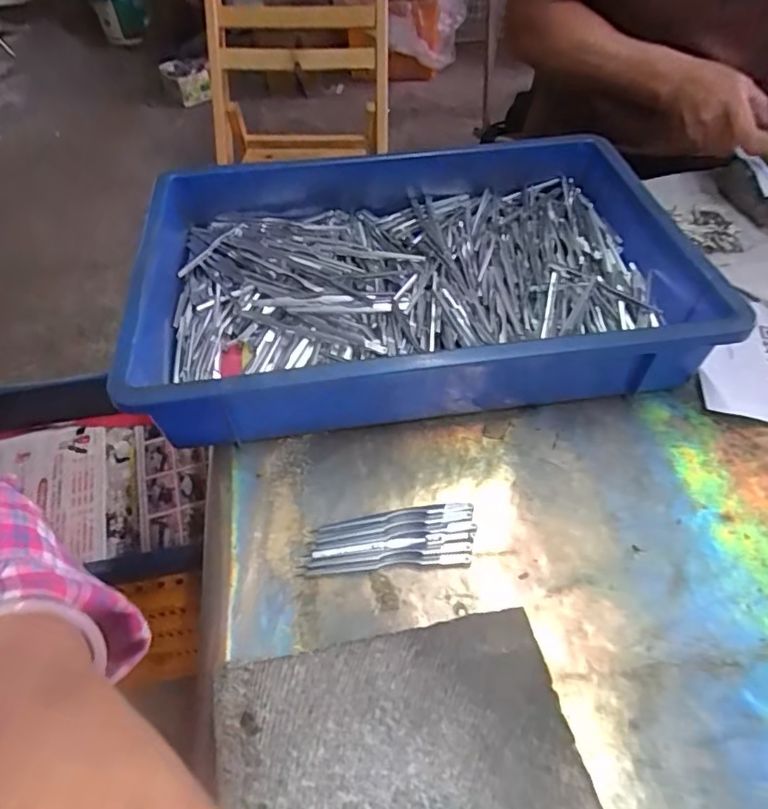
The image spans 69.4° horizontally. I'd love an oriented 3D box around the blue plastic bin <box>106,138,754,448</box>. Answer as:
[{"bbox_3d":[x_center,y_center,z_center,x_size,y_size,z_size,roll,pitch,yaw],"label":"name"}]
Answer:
[{"bbox_3d":[0.030,-0.110,0.481,0.417,0.083,0.295,-7,50,-3],"label":"blue plastic bin"}]

